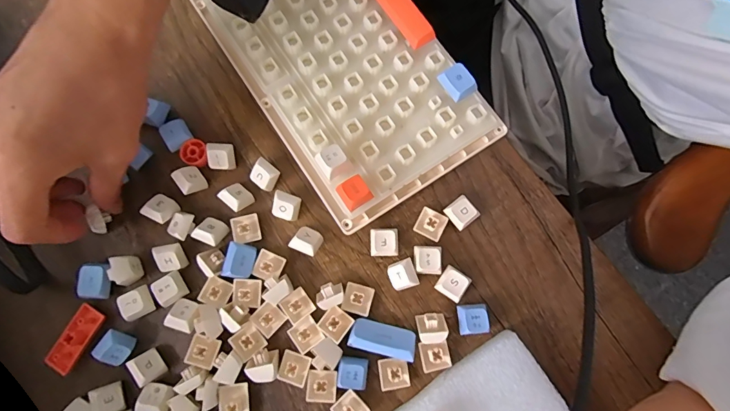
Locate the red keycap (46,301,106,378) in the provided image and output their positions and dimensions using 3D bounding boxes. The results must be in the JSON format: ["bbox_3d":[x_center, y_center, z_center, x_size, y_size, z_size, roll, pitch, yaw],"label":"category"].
[{"bbox_3d":[-0.188,0.086,0.261,0.018,0.010,0.041,29,81,7],"label":"red keycap"}]

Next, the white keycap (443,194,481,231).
[{"bbox_3d":[0.064,0.005,0.270,0.018,0.010,0.018,-38,80,-6],"label":"white keycap"}]

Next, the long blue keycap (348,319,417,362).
[{"bbox_3d":[0.011,0.084,0.250,0.041,0.007,0.018,13,79,4],"label":"long blue keycap"}]

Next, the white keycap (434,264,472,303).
[{"bbox_3d":[0.056,0.051,0.261,0.018,0.012,0.018,34,81,8],"label":"white keycap"}]

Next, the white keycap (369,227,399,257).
[{"bbox_3d":[0.012,0.025,0.266,0.019,0.013,0.018,-1,78,1],"label":"white keycap"}]

